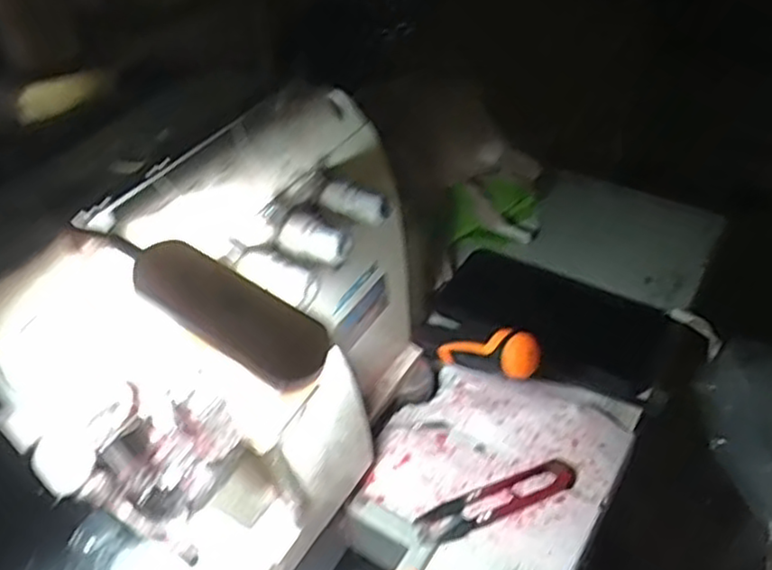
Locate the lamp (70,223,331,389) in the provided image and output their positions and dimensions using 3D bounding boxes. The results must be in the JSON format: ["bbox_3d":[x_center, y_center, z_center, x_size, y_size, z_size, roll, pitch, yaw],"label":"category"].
[{"bbox_3d":[-0.069,0.002,0.263,0.103,0.018,0.028,31,50,5],"label":"lamp"}]

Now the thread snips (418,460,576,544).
[{"bbox_3d":[0.070,0.133,0.445,0.105,0.005,0.023,-16,47,-15],"label":"thread snips"}]

